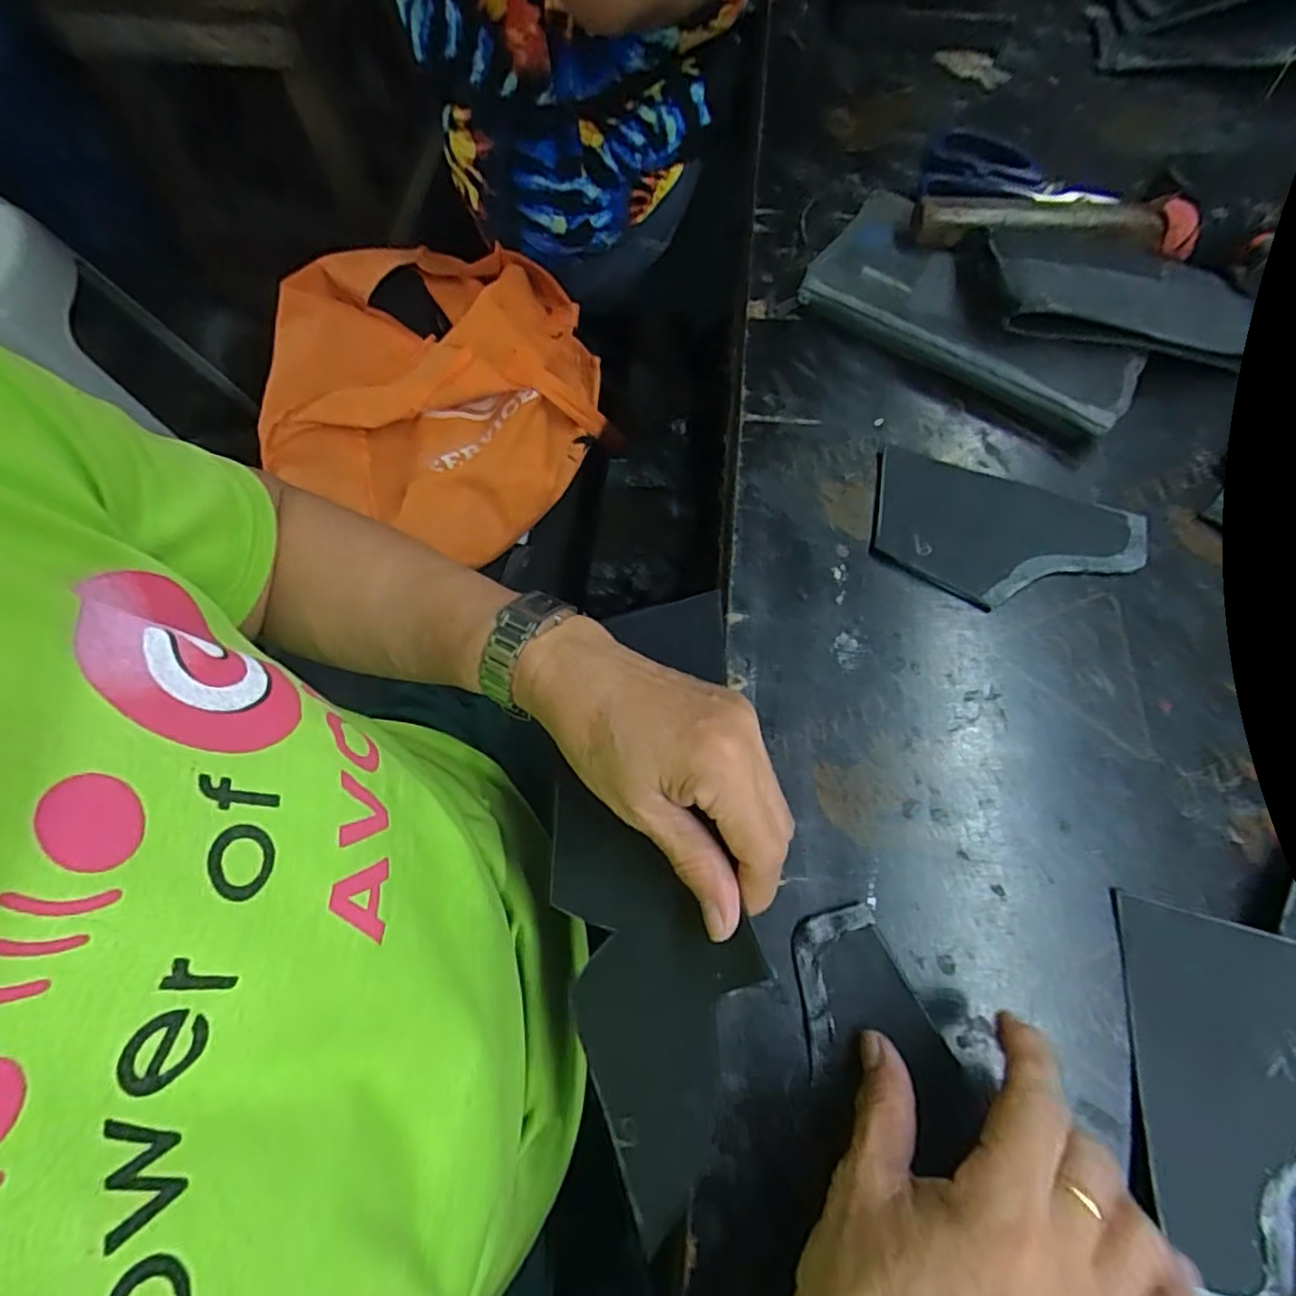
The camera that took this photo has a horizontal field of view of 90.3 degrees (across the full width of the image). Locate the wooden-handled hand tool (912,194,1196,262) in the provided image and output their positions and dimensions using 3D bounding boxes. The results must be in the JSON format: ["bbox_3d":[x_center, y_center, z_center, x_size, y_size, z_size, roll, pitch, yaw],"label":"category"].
[{"bbox_3d":[0.250,-0.263,0.401,0.165,0.034,0.027,3,69,3],"label":"wooden-handled hand tool"}]

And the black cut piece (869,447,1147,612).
[{"bbox_3d":[0.196,-0.061,0.358,0.141,0.005,0.082,19,71,9],"label":"black cut piece"}]

